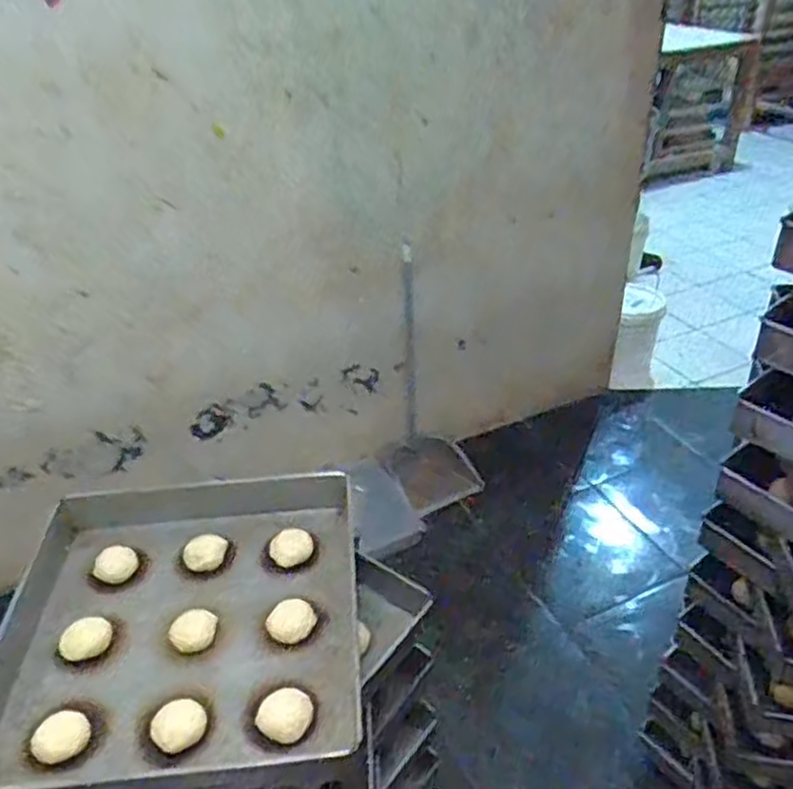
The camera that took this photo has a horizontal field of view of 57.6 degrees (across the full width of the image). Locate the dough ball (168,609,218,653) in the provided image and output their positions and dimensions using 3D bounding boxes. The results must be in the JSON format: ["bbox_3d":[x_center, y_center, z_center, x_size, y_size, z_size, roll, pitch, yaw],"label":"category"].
[{"bbox_3d":[-0.249,0.288,0.886,0.049,0.033,0.042,4,35,10],"label":"dough ball"}]

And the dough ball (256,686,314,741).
[{"bbox_3d":[-0.122,0.351,0.793,0.054,0.027,0.048,11,37,19],"label":"dough ball"}]

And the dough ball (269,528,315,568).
[{"bbox_3d":[-0.144,0.210,0.989,0.059,0.027,0.046,-10,35,-10],"label":"dough ball"}]

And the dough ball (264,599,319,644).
[{"bbox_3d":[-0.128,0.280,0.892,0.054,0.030,0.051,-29,42,-32],"label":"dough ball"}]

